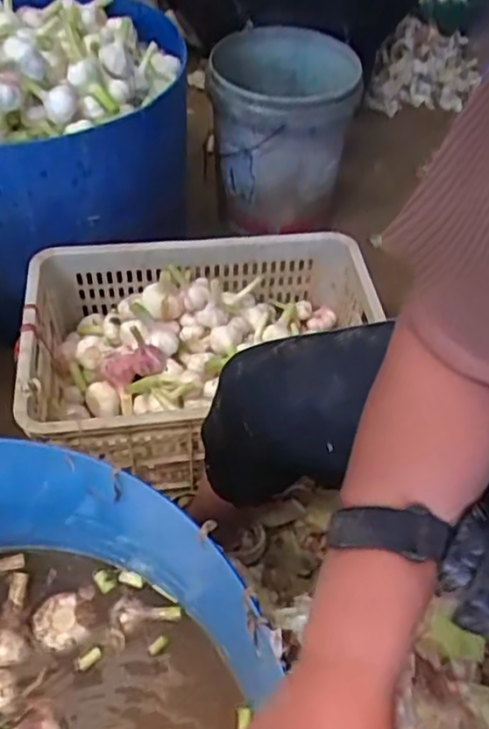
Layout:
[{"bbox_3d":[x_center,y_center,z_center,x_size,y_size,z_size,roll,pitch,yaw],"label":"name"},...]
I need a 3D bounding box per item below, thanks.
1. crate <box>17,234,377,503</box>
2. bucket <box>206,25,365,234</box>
[{"bbox_3d":[-0.057,-0.018,1.051,0.545,0.215,0.350,-5,49,-8],"label":"crate"},{"bbox_3d":[0.073,-0.499,1.415,0.281,0.324,0.306,2,48,-2],"label":"bucket"}]

